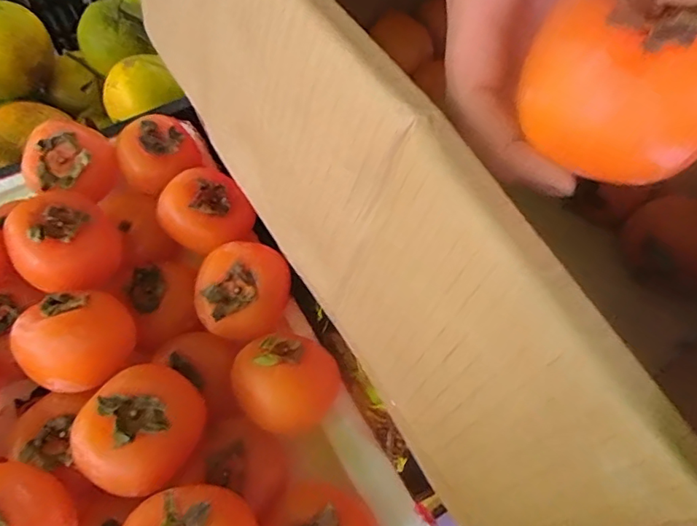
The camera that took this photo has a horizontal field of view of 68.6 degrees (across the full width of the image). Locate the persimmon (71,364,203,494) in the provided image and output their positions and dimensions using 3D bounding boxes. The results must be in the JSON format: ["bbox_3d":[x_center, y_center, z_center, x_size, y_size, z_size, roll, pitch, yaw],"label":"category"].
[{"bbox_3d":[-0.121,0.098,0.302,0.059,0.043,0.069,23,62,16],"label":"persimmon"}]

